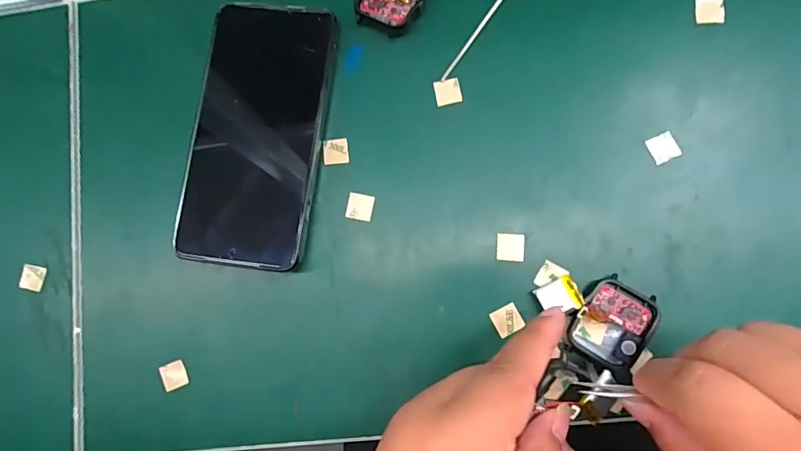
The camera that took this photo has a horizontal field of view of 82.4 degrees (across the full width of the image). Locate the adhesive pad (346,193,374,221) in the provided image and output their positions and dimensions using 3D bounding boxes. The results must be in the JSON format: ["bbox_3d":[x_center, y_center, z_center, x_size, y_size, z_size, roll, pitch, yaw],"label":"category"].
[{"bbox_3d":[-0.024,-0.011,0.274,0.015,0.004,0.016,10,86,7],"label":"adhesive pad"}]

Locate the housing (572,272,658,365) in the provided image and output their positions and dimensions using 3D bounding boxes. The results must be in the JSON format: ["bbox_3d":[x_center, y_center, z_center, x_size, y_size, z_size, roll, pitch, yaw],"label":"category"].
[{"bbox_3d":[0.115,0.052,0.249,0.036,0.010,0.043,28,88,7],"label":"housing"}]

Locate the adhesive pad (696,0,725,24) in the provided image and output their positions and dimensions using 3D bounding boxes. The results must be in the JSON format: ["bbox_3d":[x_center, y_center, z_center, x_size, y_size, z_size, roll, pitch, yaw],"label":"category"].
[{"bbox_3d":[0.182,-0.126,0.267,0.015,0.004,0.015,2,85,6],"label":"adhesive pad"}]

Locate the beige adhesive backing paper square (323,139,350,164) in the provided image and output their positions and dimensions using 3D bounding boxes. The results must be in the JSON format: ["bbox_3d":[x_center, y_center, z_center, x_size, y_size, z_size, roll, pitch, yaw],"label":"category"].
[{"bbox_3d":[-0.040,-0.046,0.280,0.015,0.004,0.015,-7,84,5],"label":"beige adhesive backing paper square"}]

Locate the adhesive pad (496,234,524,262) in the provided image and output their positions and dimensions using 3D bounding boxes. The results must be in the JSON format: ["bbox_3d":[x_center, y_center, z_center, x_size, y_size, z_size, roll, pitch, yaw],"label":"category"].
[{"bbox_3d":[0.064,0.013,0.264,0.015,0.004,0.016,3,85,6],"label":"adhesive pad"}]

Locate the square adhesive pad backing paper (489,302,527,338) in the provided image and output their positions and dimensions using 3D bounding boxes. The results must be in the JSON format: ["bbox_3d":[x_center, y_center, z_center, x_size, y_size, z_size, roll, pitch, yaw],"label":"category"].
[{"bbox_3d":[0.061,0.054,0.259,0.016,0.004,0.015,-29,83,3],"label":"square adhesive pad backing paper"}]

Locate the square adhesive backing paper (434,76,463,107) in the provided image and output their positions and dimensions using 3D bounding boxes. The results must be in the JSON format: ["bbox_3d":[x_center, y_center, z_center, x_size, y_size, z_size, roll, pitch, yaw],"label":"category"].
[{"bbox_3d":[0.029,-0.082,0.277,0.016,0.004,0.016,-12,84,5],"label":"square adhesive backing paper"}]

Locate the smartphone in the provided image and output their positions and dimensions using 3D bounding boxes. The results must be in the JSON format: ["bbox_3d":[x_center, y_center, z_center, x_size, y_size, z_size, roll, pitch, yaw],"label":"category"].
[{"bbox_3d":[-0.086,-0.056,0.279,0.077,0.017,0.159,7,86,6],"label":"smartphone"}]

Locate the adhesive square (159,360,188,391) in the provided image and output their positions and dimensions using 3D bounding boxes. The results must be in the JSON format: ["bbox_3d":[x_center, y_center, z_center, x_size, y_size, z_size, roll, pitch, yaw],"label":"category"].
[{"bbox_3d":[-0.136,0.091,0.276,0.014,0.006,0.016,-22,83,3],"label":"adhesive square"}]

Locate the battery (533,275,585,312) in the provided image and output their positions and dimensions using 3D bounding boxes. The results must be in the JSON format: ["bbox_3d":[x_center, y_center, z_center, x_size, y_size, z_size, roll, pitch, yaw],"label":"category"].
[{"bbox_3d":[0.087,0.039,0.250,0.021,0.005,0.019,-25,64,7],"label":"battery"}]

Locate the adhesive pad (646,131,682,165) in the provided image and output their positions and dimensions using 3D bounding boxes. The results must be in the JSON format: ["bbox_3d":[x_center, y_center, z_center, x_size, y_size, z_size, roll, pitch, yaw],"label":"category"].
[{"bbox_3d":[0.151,-0.045,0.263,0.016,0.004,0.016,-24,82,1],"label":"adhesive pad"}]

